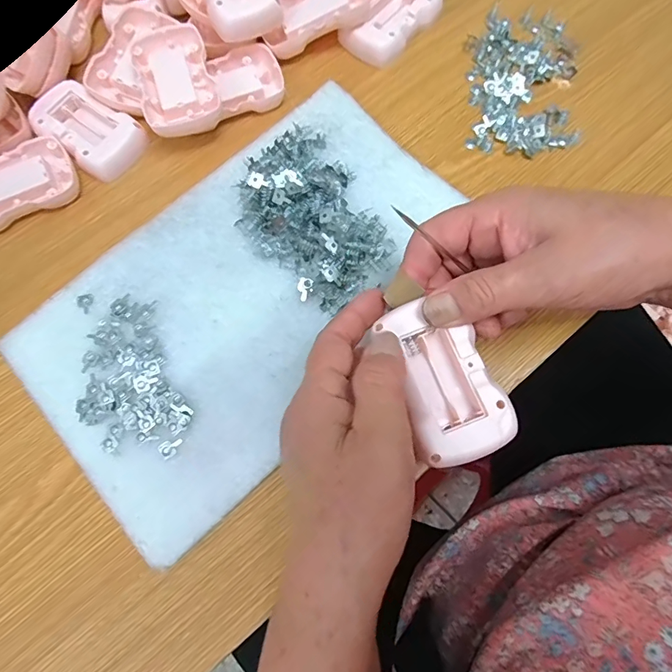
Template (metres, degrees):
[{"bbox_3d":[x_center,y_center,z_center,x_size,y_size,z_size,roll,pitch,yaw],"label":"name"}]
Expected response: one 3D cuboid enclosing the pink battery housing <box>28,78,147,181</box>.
[{"bbox_3d":[-0.190,-0.158,0.337,0.083,0.014,0.050,35,77,10],"label":"pink battery housing"}]

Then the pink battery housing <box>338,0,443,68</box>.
[{"bbox_3d":[0.046,-0.263,0.365,0.052,0.016,0.083,43,79,12],"label":"pink battery housing"}]

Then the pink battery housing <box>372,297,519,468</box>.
[{"bbox_3d":[0.055,0.022,0.232,0.047,0.015,0.083,-21,77,-5],"label":"pink battery housing"}]

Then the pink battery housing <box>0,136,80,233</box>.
[{"bbox_3d":[-0.237,-0.110,0.326,0.087,0.014,0.051,-27,75,-7],"label":"pink battery housing"}]

